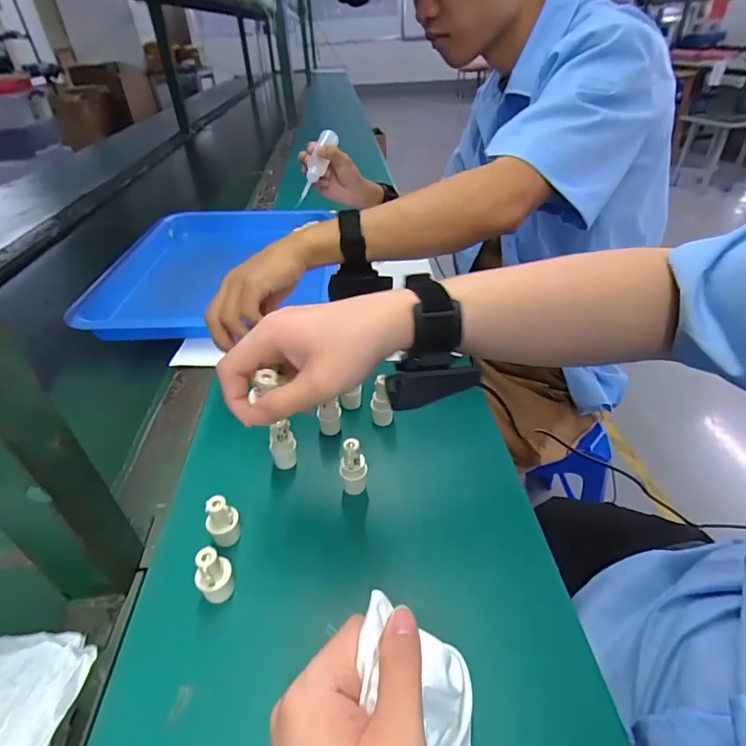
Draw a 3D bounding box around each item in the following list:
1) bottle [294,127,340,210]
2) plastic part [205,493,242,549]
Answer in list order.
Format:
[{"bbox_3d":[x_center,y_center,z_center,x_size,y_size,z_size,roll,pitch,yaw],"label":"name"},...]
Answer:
[{"bbox_3d":[-0.092,-0.332,0.723,0.026,0.021,0.169,9,65,14],"label":"bottle"},{"bbox_3d":[-0.114,0.113,0.338,0.023,0.038,0.018,-26,44,-28],"label":"plastic part"}]

